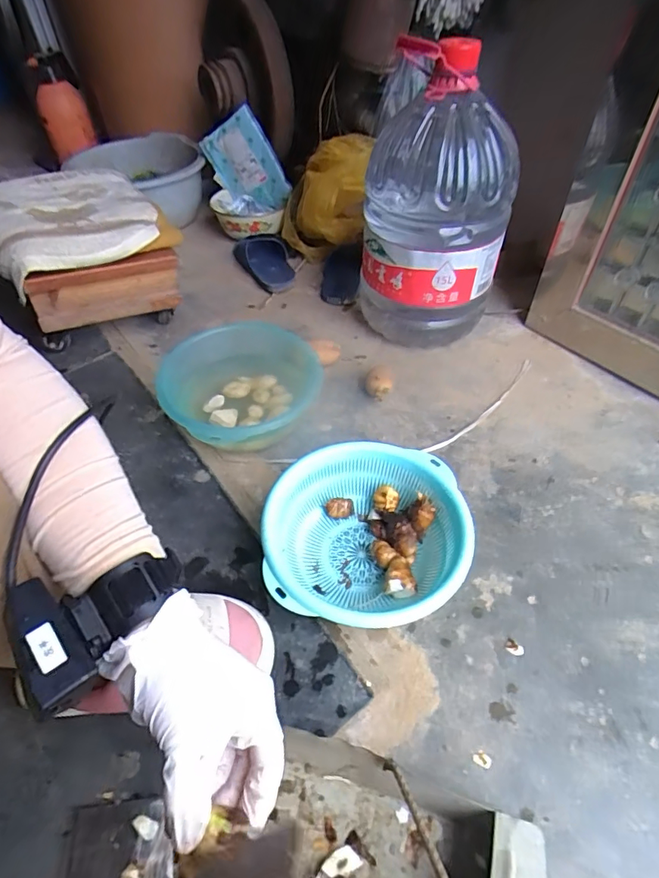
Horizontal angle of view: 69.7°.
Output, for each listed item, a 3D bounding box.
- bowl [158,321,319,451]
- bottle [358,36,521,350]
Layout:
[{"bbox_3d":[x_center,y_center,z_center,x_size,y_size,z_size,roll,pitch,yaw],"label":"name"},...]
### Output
[{"bbox_3d":[-0.136,-0.069,0.727,0.214,0.091,0.243,15,51,12],"label":"bowl"},{"bbox_3d":[0.179,-0.401,0.814,0.230,0.408,0.280,7,49,5],"label":"bottle"}]

